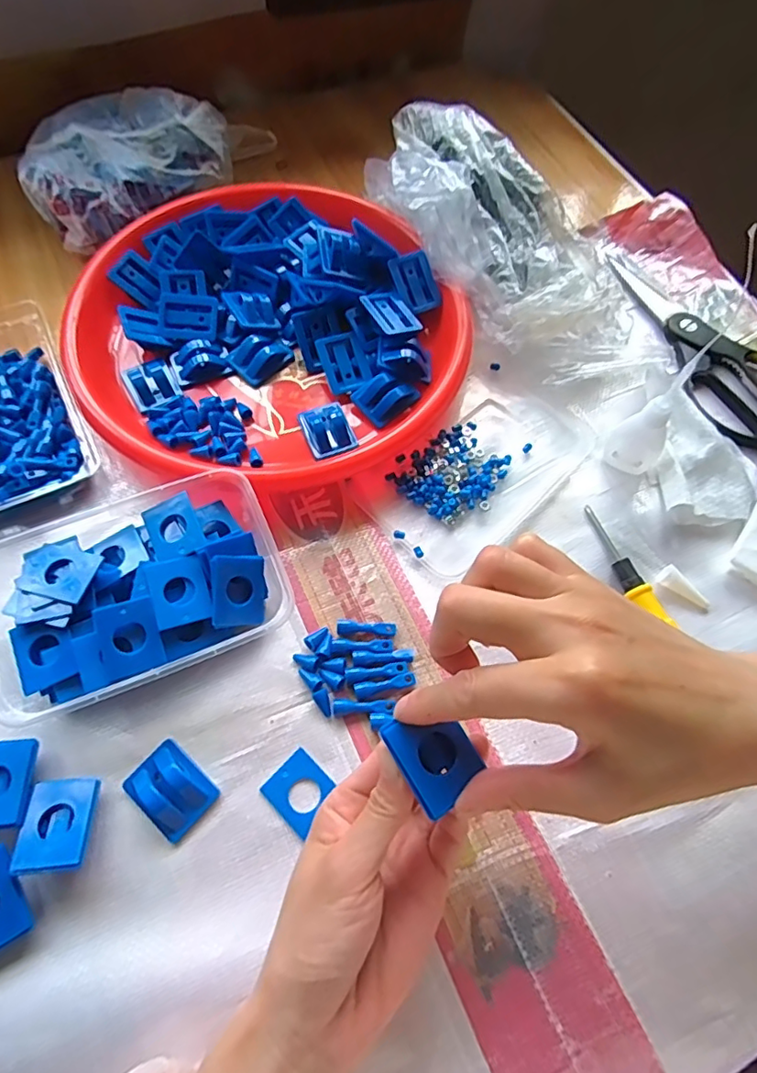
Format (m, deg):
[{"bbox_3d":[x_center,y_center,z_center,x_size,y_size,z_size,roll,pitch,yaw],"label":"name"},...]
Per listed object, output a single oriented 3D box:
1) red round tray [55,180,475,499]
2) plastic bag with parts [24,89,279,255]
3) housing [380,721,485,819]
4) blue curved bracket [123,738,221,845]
[{"bbox_3d":[-0.088,-0.166,0.432,0.276,0.047,0.272,1,63,-1],"label":"red round tray"},{"bbox_3d":[-0.205,-0.342,0.505,0.114,0.068,0.227,34,67,15],"label":"plastic bag with parts"},{"bbox_3d":[0.025,0.095,0.248,0.033,0.010,0.040,-31,68,-16],"label":"housing"},{"bbox_3d":[-0.115,0.138,0.308,0.045,0.014,0.034,39,69,17],"label":"blue curved bracket"}]

